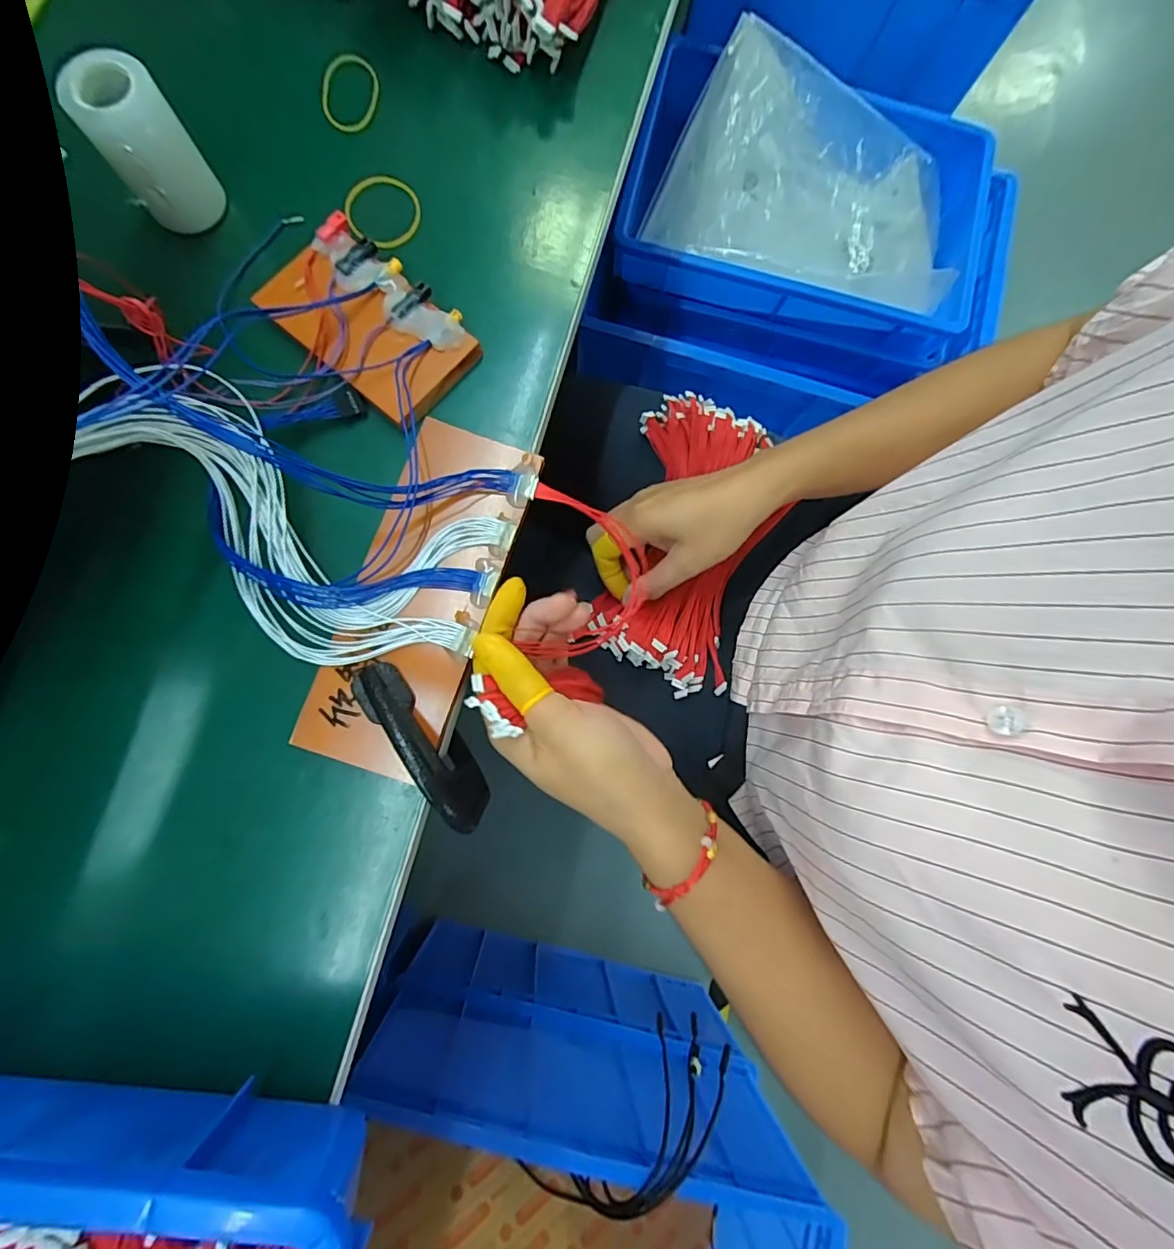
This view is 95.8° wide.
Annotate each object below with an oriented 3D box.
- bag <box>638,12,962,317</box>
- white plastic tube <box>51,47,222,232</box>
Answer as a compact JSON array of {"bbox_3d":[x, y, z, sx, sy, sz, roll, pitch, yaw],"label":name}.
[{"bbox_3d":[0.274,-0.531,0.652,0.359,0.117,0.256,16,81,-1],"label":"bag"},{"bbox_3d":[-0.246,-0.267,0.300,0.046,0.066,0.043,-37,86,-8],"label":"white plastic tube"}]

